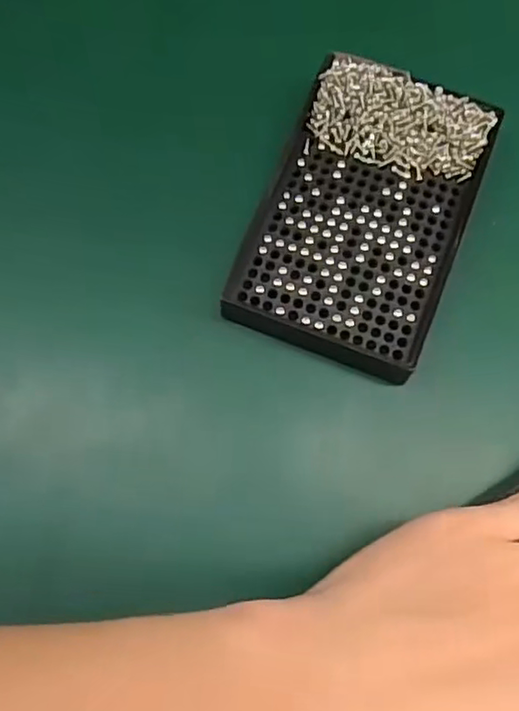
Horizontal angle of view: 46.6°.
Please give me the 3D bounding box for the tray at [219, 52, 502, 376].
[{"bbox_3d":[0.047,-0.066,0.269,0.087,0.023,0.135,20,74,7],"label":"tray"}]

